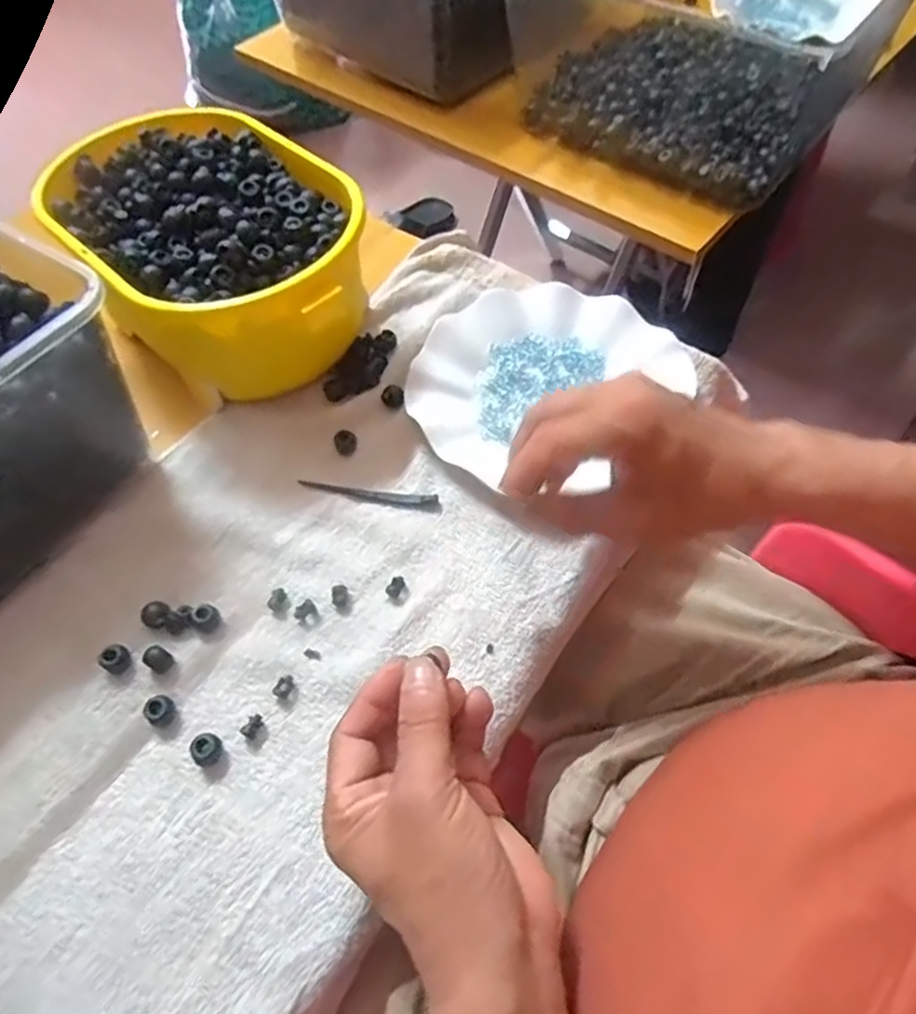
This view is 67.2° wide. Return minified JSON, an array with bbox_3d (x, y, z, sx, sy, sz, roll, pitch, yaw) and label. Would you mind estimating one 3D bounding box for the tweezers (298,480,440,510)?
[{"bbox_3d":[-0.057,-0.008,0.437,0.088,0.004,0.010,6,57,6],"label":"tweezers"}]

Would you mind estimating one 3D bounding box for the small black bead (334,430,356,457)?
[{"bbox_3d":[-0.075,-0.043,0.459,0.014,0.008,0.017,-2,57,1],"label":"small black bead"}]

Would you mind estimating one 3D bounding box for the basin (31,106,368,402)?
[{"bbox_3d":[-0.165,-0.169,0.488,0.166,0.102,0.243,-40,64,-21],"label":"basin"}]

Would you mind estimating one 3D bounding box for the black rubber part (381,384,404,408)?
[{"bbox_3d":[-0.045,-0.077,0.477,0.015,0.006,0.015,-7,57,-2],"label":"black rubber part"}]

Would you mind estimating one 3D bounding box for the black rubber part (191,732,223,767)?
[{"bbox_3d":[-0.129,0.125,0.355,0.013,0.011,0.015,25,61,17],"label":"black rubber part"}]

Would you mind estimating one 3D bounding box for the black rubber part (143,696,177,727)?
[{"bbox_3d":[-0.158,0.108,0.366,0.015,0.009,0.014,-1,57,1],"label":"black rubber part"}]

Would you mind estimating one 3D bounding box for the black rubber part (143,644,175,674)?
[{"bbox_3d":[-0.167,0.083,0.382,0.015,0.011,0.012,34,64,22],"label":"black rubber part"}]

